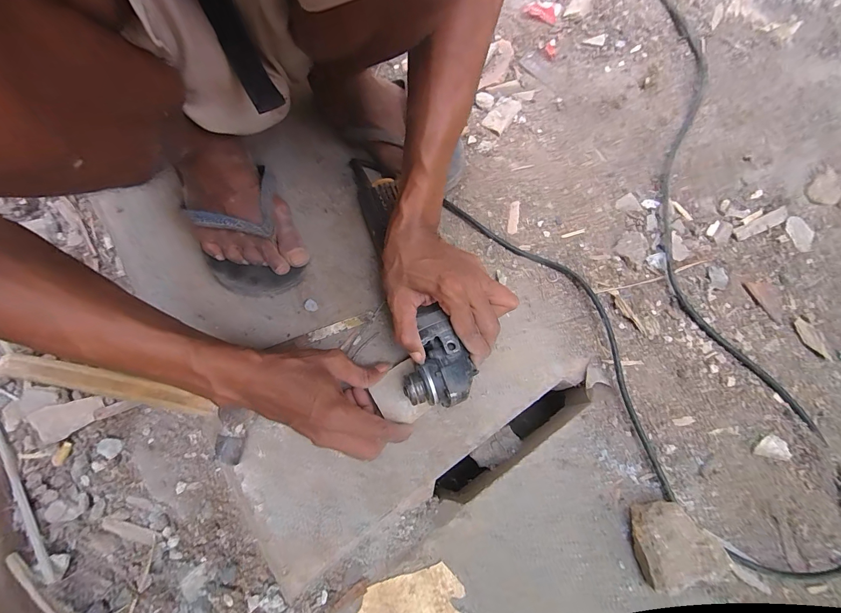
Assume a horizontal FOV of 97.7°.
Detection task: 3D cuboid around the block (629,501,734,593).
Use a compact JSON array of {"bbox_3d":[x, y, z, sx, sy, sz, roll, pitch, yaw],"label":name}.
[{"bbox_3d":[0.223,0.209,0.330,0.065,0.037,0.065,-20,73,-4],"label":"block"}]

